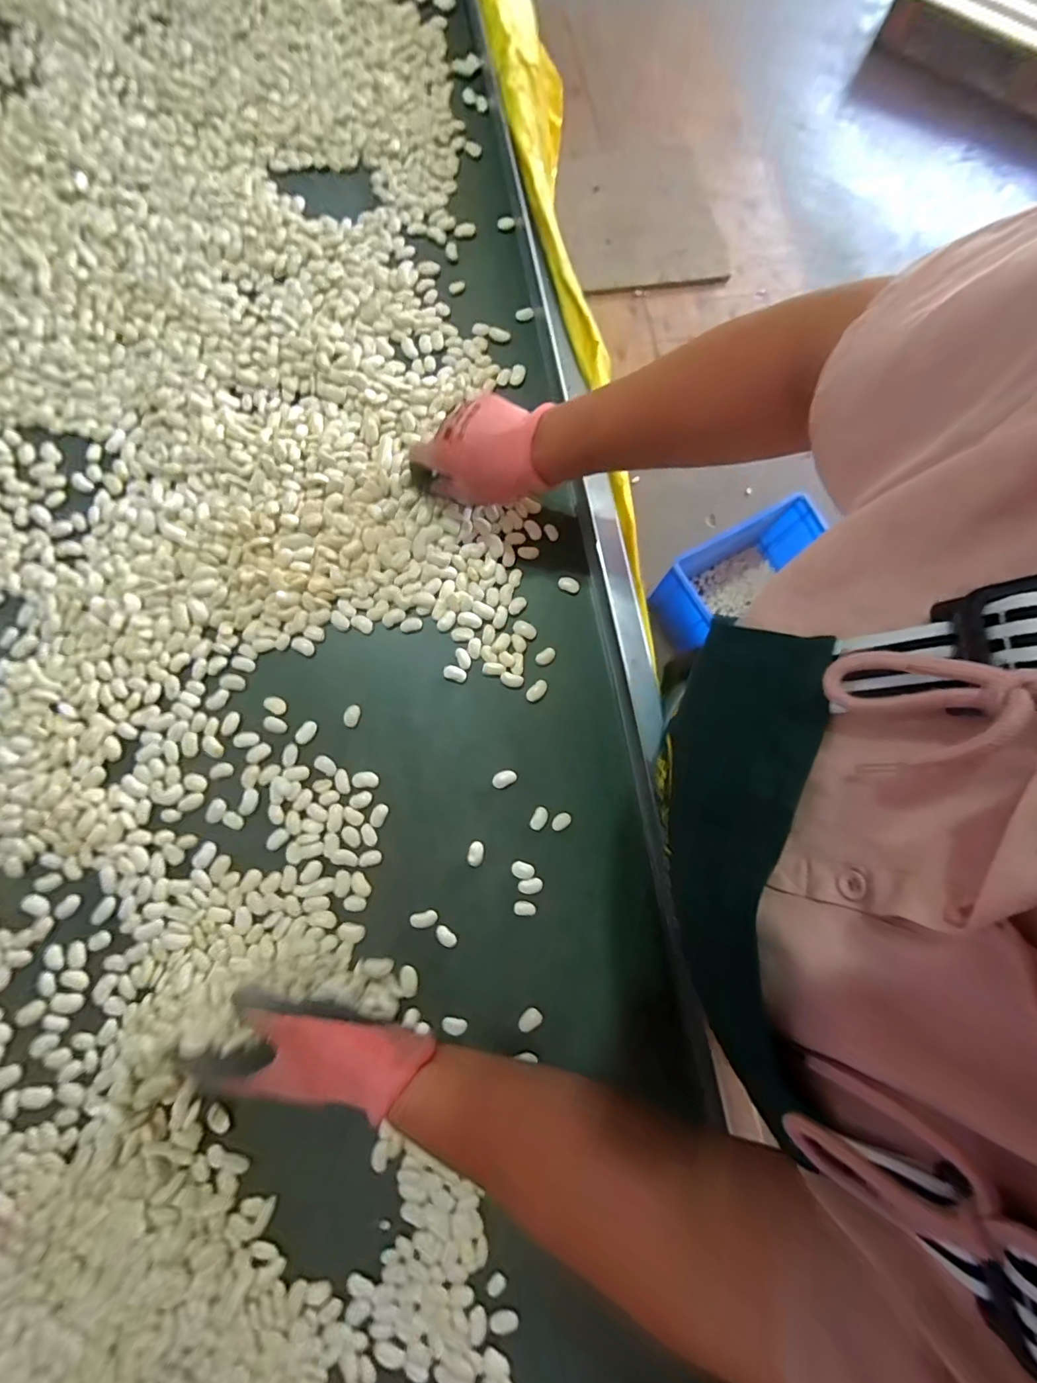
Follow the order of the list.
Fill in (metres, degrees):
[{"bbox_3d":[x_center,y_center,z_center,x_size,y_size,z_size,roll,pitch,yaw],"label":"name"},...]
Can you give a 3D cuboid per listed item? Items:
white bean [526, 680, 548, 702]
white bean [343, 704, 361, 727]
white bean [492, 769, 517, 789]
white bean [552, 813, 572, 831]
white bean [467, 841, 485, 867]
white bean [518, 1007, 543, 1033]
[{"bbox_3d":[0.018,0.000,0.483,0.014,0.004,0.024,43,78,13],"label":"white bean"},{"bbox_3d":[-0.155,0.022,0.471,0.014,0.004,0.020,18,73,7],"label":"white bean"},{"bbox_3d":[-0.013,0.079,0.467,0.023,0.004,0.014,-26,74,-7],"label":"white bean"},{"bbox_3d":[0.039,0.117,0.460,0.019,0.004,0.012,-43,76,-12],"label":"white bean"},{"bbox_3d":[-0.038,0.144,0.453,0.014,0.009,0.020,16,73,6],"label":"white bean"},{"bbox_3d":[0.010,0.277,0.428,0.020,0.004,0.013,-35,75,-10],"label":"white bean"}]

